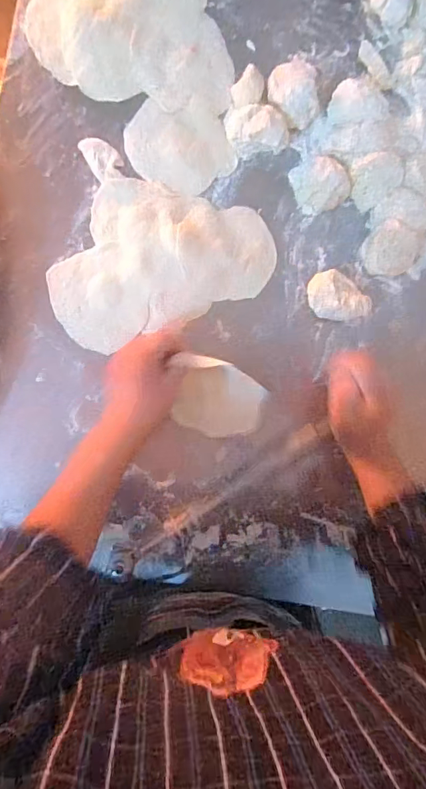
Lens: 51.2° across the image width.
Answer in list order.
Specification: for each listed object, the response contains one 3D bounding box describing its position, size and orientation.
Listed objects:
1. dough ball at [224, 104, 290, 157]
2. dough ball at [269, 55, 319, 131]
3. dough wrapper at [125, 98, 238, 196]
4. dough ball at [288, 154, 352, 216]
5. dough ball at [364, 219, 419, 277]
[{"bbox_3d":[0.051,-0.285,0.475,0.070,0.030,0.045,3,91,-7],"label":"dough ball"},{"bbox_3d":[0.088,-0.328,0.481,0.051,0.030,0.069,-19,94,-6],"label":"dough ball"},{"bbox_3d":[-0.035,-0.264,0.480,0.117,0.005,0.089,8,91,-7],"label":"dough wrapper"},{"bbox_3d":[0.121,-0.234,0.487,0.055,0.032,0.058,0,92,-6],"label":"dough ball"},{"bbox_3d":[0.202,-0.164,0.498,0.063,0.032,0.055,-24,94,-5],"label":"dough ball"}]

